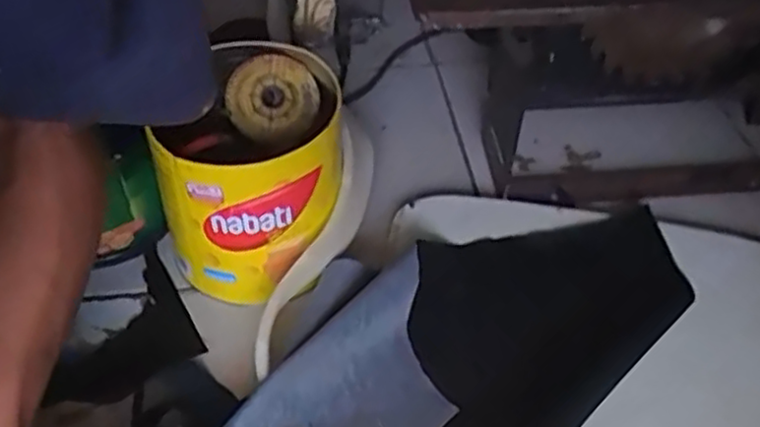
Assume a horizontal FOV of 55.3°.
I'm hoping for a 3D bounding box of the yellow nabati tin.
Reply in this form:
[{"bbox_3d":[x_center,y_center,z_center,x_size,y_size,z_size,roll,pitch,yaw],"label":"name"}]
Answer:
[{"bbox_3d":[-0.100,-0.028,0.600,0.132,0.159,0.155,1,46,0],"label":"yellow nabati tin"}]

